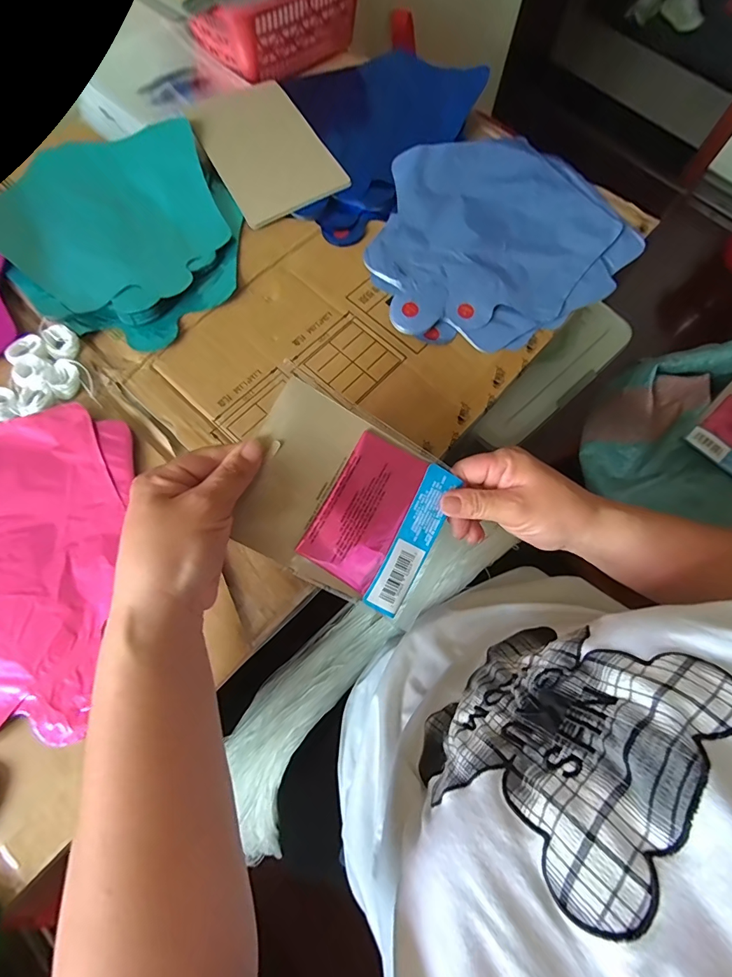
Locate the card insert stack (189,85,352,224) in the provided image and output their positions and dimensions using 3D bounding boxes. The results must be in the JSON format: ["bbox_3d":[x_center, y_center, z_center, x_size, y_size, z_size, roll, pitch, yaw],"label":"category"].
[{"bbox_3d":[-0.105,-0.356,0.437,0.114,0.006,0.171,-30,80,-8],"label":"card insert stack"}]

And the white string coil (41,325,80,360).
[{"bbox_3d":[-0.263,-0.125,0.361,0.026,0.009,0.037,-42,77,-14],"label":"white string coil"}]

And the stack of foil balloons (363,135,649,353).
[{"bbox_3d":[0.124,-0.259,0.419,0.273,0.015,0.234,-33,75,-12],"label":"stack of foil balloons"}]

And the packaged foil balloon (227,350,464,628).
[{"bbox_3d":[-0.007,0.011,0.290,0.158,0.005,0.117,31,85,-14],"label":"packaged foil balloon"}]

